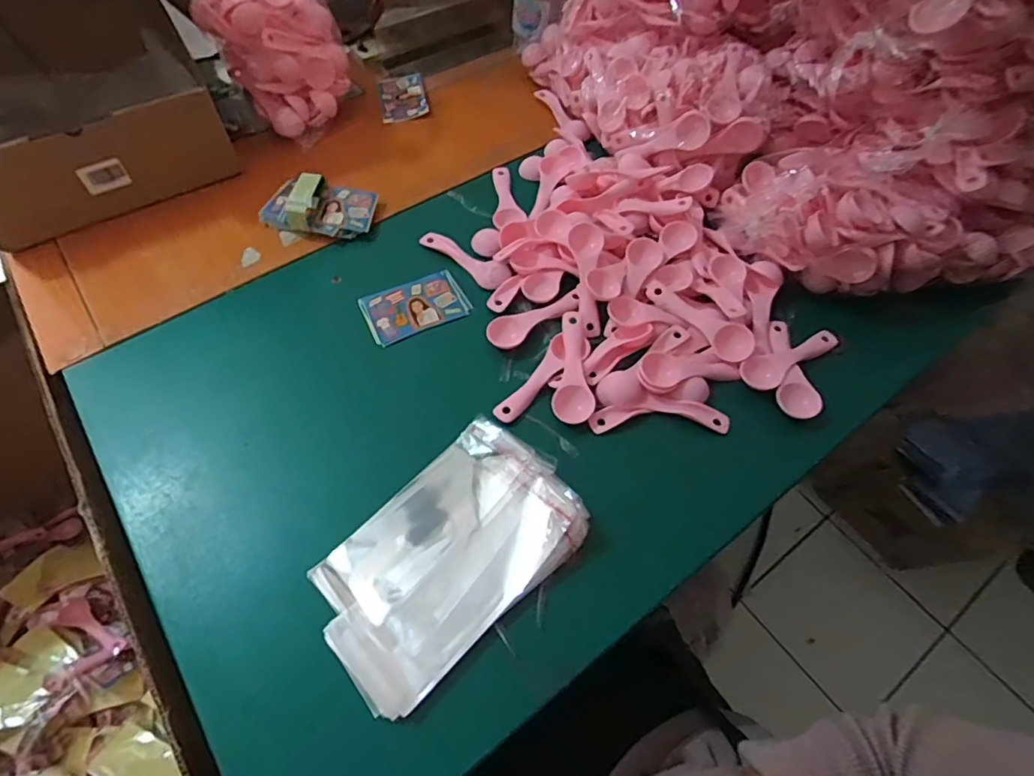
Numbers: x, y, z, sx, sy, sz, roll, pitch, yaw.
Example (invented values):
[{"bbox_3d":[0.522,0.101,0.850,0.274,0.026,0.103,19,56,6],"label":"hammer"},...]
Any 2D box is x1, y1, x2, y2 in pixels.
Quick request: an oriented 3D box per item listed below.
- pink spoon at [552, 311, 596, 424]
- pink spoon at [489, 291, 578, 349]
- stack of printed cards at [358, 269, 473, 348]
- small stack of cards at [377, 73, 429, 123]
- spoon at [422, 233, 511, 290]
[{"bbox_3d":[0.048,-0.020,0.518,0.034,0.018,0.110,-1,57,-3],"label":"pink spoon"},{"bbox_3d":[0.020,-0.068,0.554,0.102,0.014,0.032,-24,61,-17],"label":"pink spoon"},{"bbox_3d":[-0.102,-0.084,0.572,0.099,0.004,0.068,-23,61,-16],"label":"stack of printed cards"},{"bbox_3d":[-0.154,-0.393,0.766,0.061,0.006,0.099,-16,59,4],"label":"small stack of cards"},{"bbox_3d":[-0.054,-0.141,0.602,0.113,0.019,0.033,40,64,21],"label":"spoon"}]

